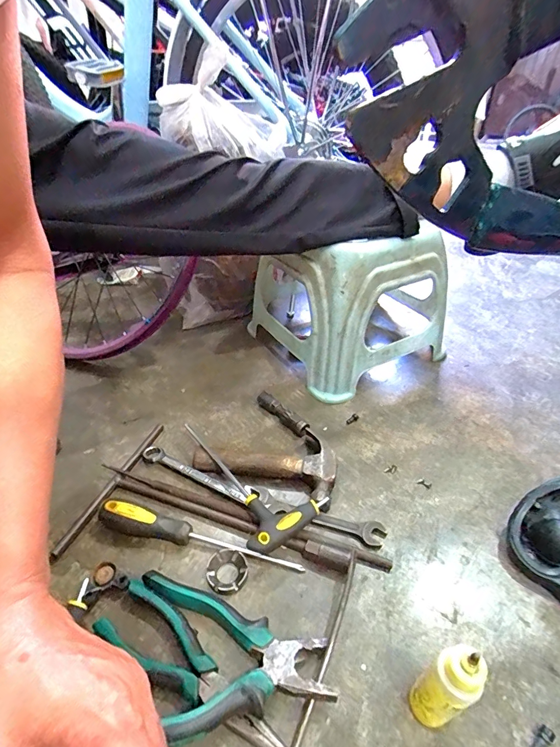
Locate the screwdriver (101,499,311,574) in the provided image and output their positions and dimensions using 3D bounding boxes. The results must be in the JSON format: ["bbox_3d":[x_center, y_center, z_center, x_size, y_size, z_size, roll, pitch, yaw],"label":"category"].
[{"bbox_3d":[-0.087,0.168,0.407,0.225,0.032,0.024,10,39,13],"label":"screwdriver"}]

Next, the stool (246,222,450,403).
[{"bbox_3d":[0.130,-0.138,0.662,0.278,0.219,0.233,-20,42,-24],"label":"stool"}]

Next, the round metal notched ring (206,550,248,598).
[{"bbox_3d":[-0.054,0.197,0.390,0.041,0.010,0.040,0,37,0],"label":"round metal notched ring"}]

